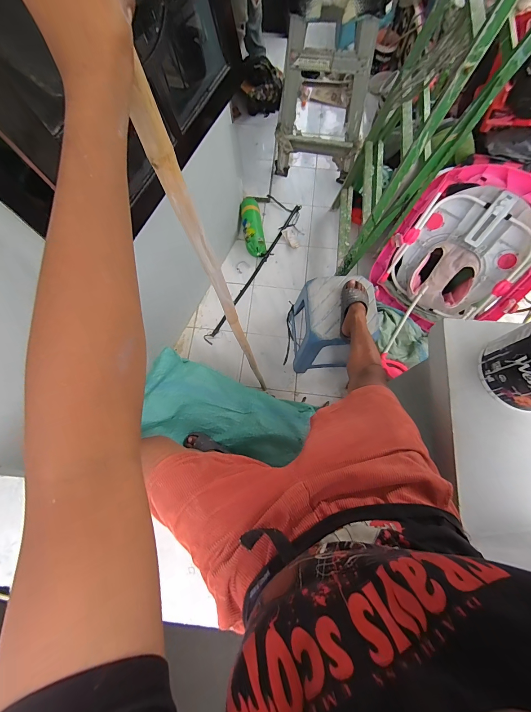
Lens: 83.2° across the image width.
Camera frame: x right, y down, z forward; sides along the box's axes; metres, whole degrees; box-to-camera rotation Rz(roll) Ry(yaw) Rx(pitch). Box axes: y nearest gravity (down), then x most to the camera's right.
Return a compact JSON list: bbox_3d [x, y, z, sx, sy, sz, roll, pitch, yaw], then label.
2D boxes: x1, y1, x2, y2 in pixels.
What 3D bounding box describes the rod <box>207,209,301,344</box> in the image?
[{"bbox_3d":[-0.055,-0.514,1.784,0.052,0.018,1.054,30,78,10],"label":"rod"}]

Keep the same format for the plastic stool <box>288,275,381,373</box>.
[{"bbox_3d":[0.295,-0.140,1.414,0.323,0.441,0.283,-1,74,2],"label":"plastic stool"}]

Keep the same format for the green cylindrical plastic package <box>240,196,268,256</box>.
[{"bbox_3d":[-0.077,-0.782,1.816,0.122,0.108,0.388,-10,74,-1],"label":"green cylindrical plastic package"}]

